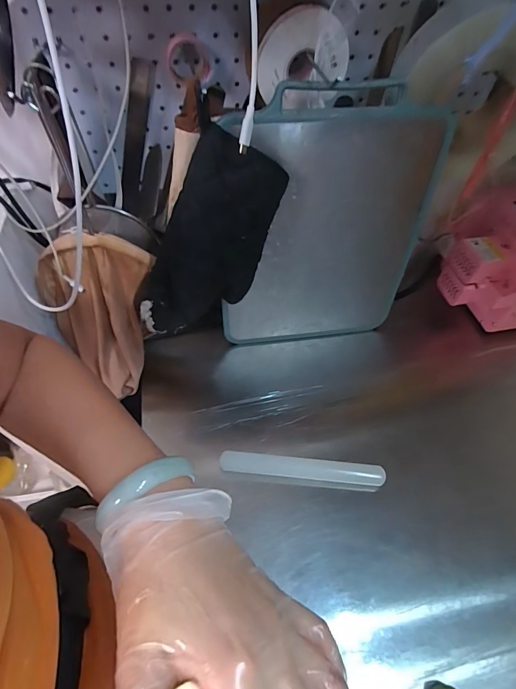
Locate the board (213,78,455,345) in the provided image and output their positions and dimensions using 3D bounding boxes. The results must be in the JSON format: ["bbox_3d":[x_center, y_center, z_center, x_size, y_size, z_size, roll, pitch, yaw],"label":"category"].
[{"bbox_3d":[0.090,-0.136,0.520,0.268,0.371,0.020,-3,49,-5],"label":"board"}]

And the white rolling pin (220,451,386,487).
[{"bbox_3d":[0.060,0.170,0.512,0.219,0.020,0.027,5,54,2],"label":"white rolling pin"}]

